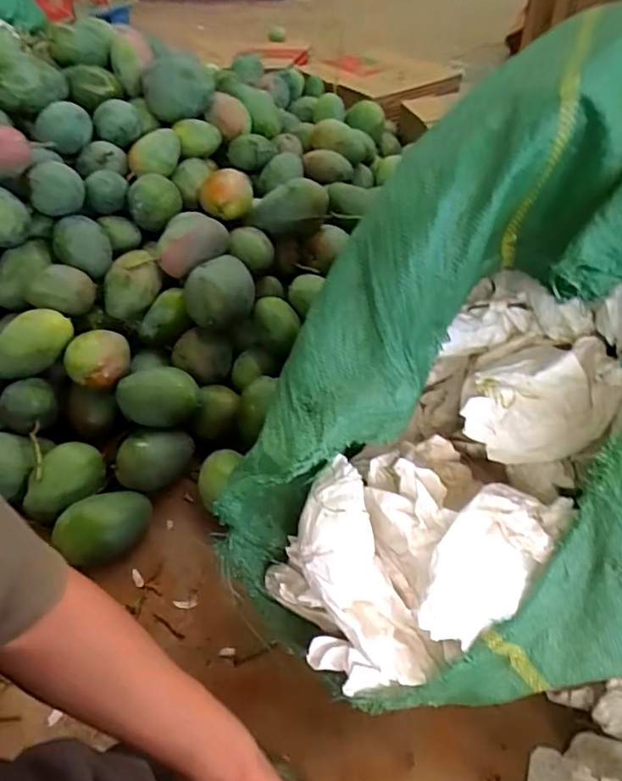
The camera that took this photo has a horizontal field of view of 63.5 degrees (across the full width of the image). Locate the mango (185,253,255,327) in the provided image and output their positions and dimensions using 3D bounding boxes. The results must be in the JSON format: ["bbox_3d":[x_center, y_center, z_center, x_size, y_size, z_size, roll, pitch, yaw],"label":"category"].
[{"bbox_3d":[-0.168,-0.182,0.928,0.127,0.103,0.130,-10,46,-7],"label":"mango"}]

